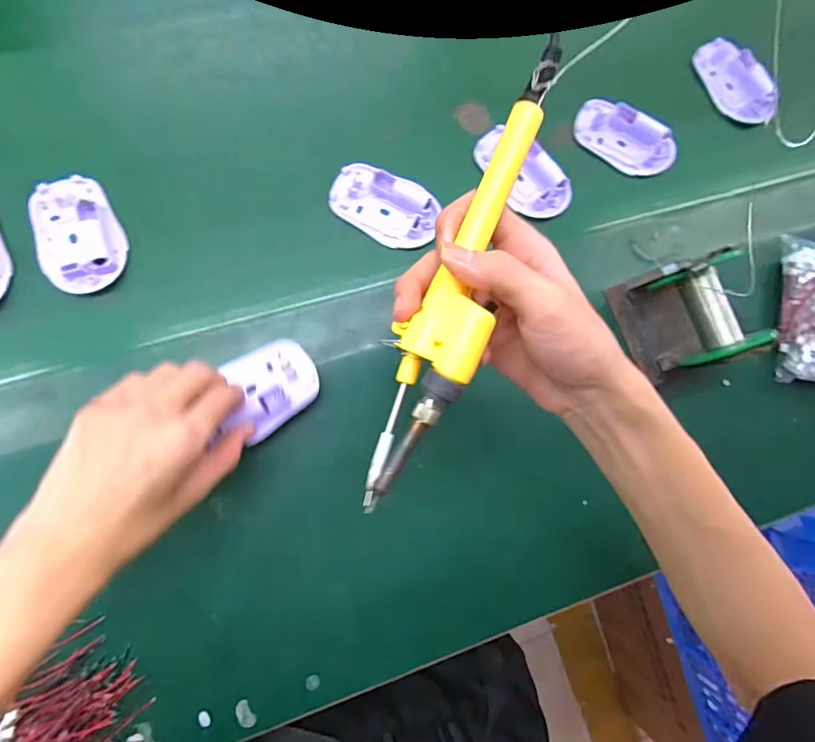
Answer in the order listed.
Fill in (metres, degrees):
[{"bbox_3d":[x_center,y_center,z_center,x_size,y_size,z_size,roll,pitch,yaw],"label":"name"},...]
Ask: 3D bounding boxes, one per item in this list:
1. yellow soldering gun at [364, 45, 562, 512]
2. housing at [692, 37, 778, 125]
[{"bbox_3d":[0.028,-0.044,0.236,0.038,0.027,0.237,21,89,-6],"label":"yellow soldering gun"},{"bbox_3d":[0.332,-0.293,0.476,0.048,0.018,0.096,-36,88,14],"label":"housing"}]

